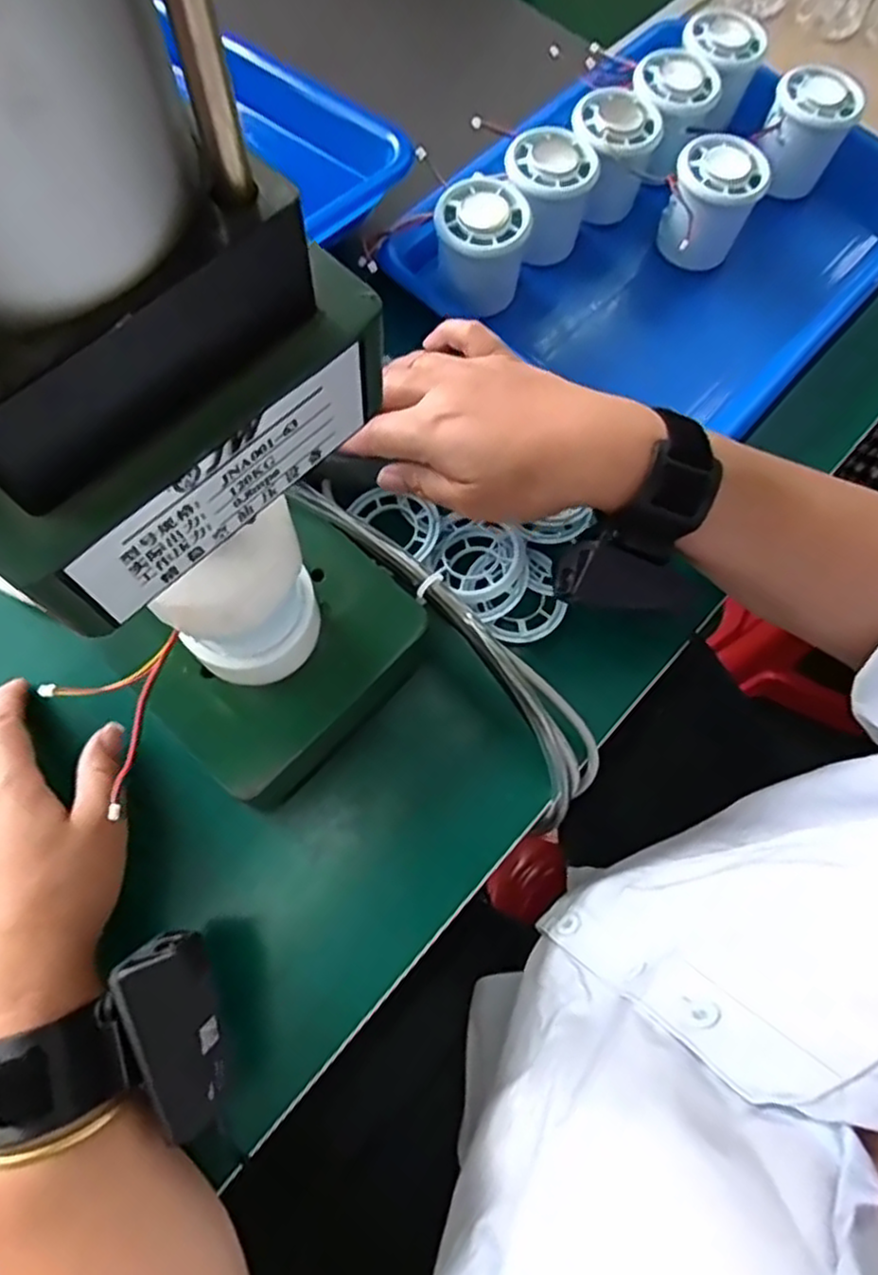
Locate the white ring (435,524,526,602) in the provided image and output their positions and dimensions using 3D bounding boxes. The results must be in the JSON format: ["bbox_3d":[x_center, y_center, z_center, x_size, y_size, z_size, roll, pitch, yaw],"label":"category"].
[{"bbox_3d":[0.022,-0.042,0.387,0.046,0.011,0.046,1,71,-2],"label":"white ring"}]

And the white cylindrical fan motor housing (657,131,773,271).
[{"bbox_3d":[0.177,-0.280,0.466,0.055,0.062,0.068,18,71,4],"label":"white cylindrical fan motor housing"}]

